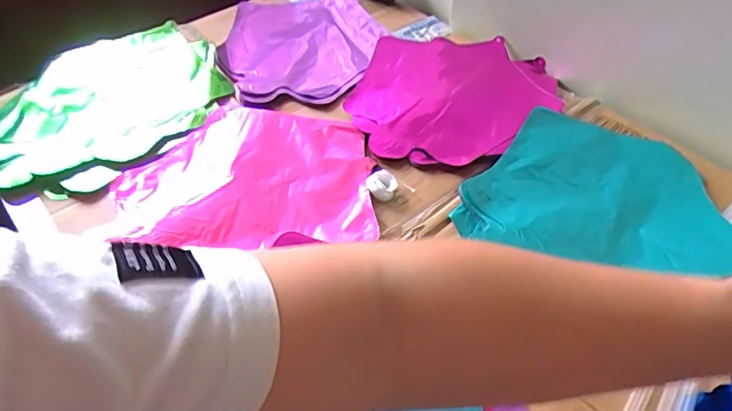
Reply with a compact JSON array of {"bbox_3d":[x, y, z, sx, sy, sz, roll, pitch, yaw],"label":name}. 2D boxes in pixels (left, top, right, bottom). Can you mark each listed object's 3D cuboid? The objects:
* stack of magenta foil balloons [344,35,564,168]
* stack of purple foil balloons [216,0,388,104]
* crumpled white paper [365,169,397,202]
[{"bbox_3d":[0.104,-0.134,0.557,0.223,0.010,0.252,13,49,11],"label":"stack of magenta foil balloons"},{"bbox_3d":[-0.082,-0.219,0.616,0.199,0.019,0.261,-3,48,-4],"label":"stack of purple foil balloons"},{"bbox_3d":[0.015,-0.021,0.455,0.028,0.014,0.029,2,48,1],"label":"crumpled white paper"}]

